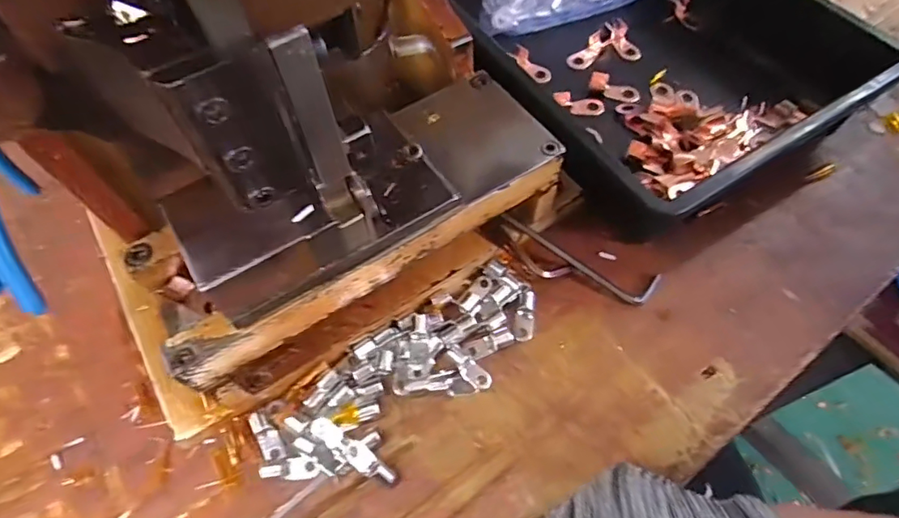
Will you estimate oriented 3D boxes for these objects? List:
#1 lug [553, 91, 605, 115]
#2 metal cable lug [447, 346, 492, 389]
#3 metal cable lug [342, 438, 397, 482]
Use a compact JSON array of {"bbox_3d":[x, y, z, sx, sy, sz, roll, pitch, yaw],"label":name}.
[{"bbox_3d":[0.106,-0.128,0.421,0.042,0.004,0.023,19,62,11],"label":"lug"},{"bbox_3d":[0.012,0.067,0.319,0.033,0.006,0.013,44,69,4],"label":"metal cable lug"},{"bbox_3d":[-0.046,0.116,0.290,0.035,0.011,0.013,37,67,20],"label":"metal cable lug"}]

